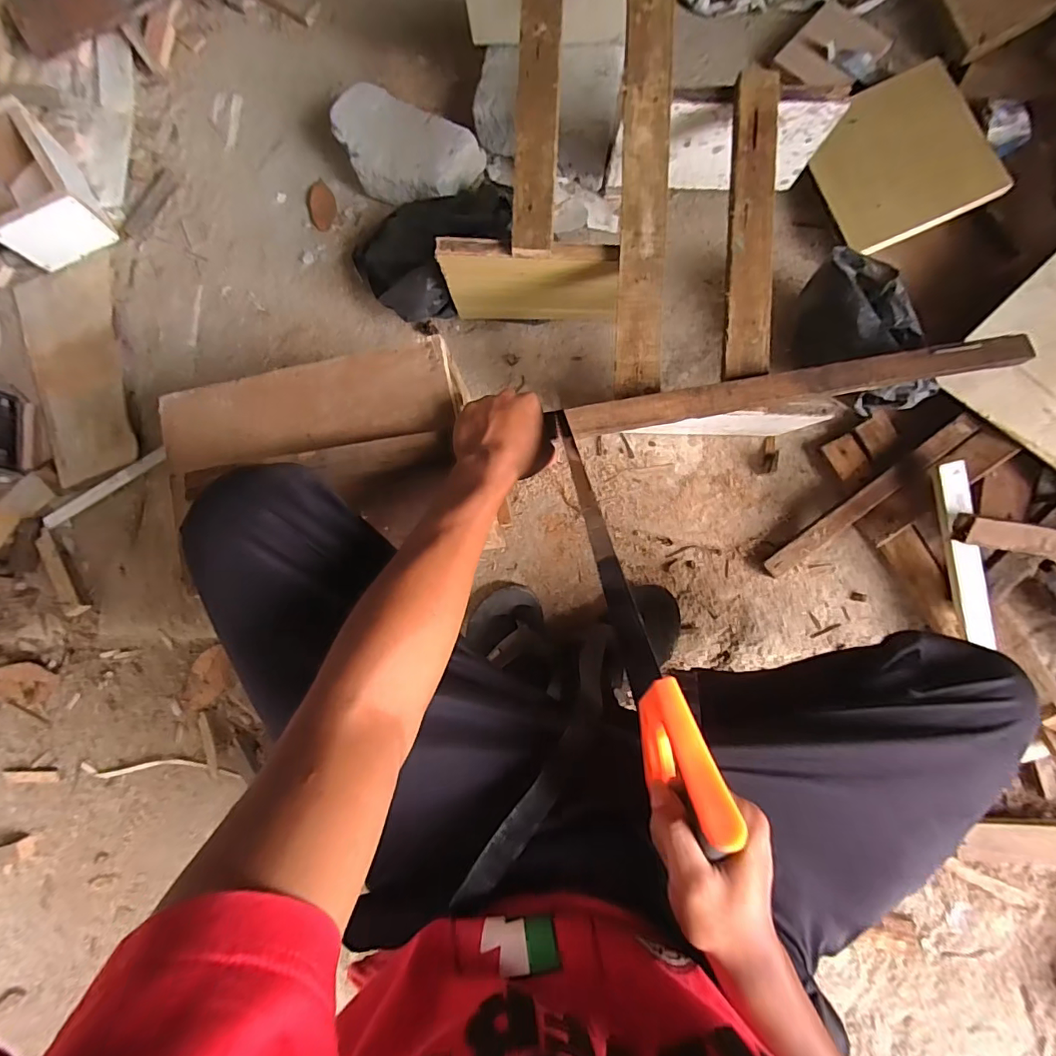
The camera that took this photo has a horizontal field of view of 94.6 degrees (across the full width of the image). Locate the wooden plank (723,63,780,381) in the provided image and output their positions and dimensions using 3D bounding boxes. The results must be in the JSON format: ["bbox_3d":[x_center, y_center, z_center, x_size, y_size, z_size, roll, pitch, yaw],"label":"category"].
[{"bbox_3d":[0.247,-0.330,0.533,0.049,0.023,0.321,2,86,4],"label":"wooden plank"}]

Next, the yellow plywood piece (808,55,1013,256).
[{"bbox_3d":[0.512,-0.512,0.673,0.208,0.012,0.224,-23,79,8],"label":"yellow plywood piece"}]

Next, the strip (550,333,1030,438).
[{"bbox_3d":[0.295,-0.154,0.525,0.545,0.016,0.034,-10,88,-6],"label":"strip"}]

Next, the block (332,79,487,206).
[{"bbox_3d":[-0.184,-0.553,0.729,0.214,0.078,0.125,22,91,5],"label":"block"}]

